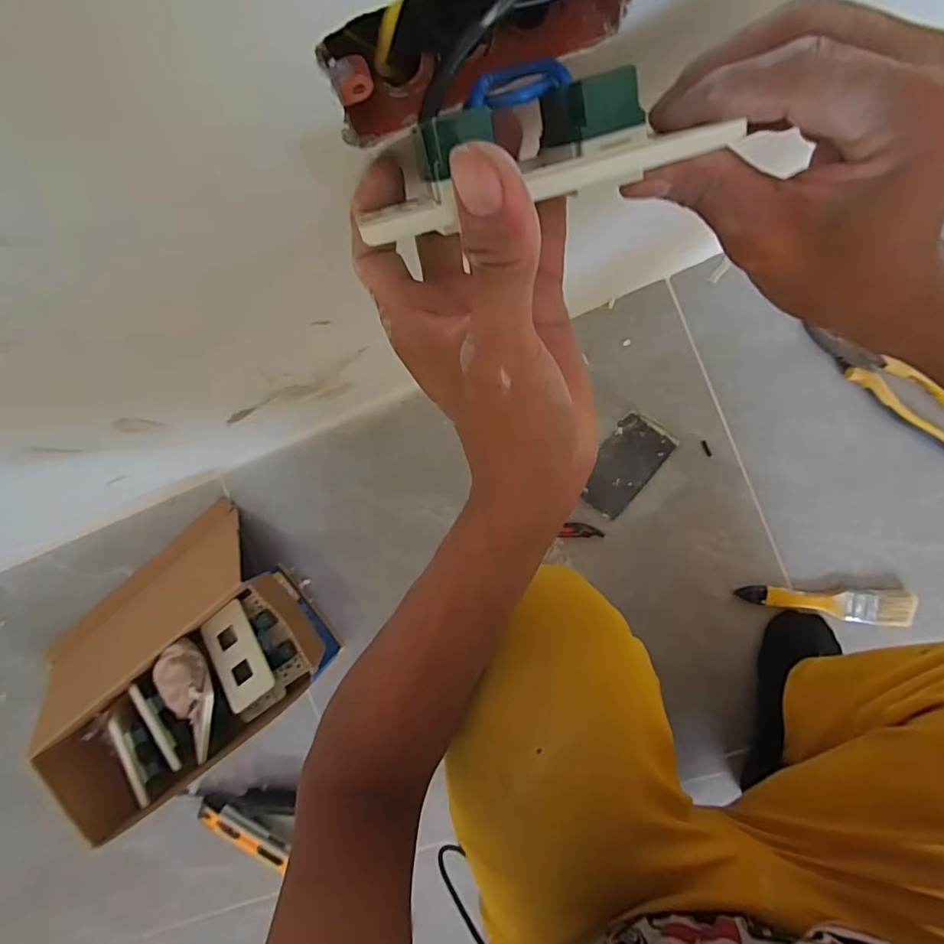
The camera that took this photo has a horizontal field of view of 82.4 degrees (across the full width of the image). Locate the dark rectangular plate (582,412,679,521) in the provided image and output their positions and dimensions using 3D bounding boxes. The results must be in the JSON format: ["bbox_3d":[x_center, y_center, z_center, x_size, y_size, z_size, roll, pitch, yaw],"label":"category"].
[{"bbox_3d":[0.179,-0.008,0.637,0.066,0.006,0.121,39,97,3],"label":"dark rectangular plate"}]

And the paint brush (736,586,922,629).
[{"bbox_3d":[0.402,0.151,0.615,0.181,0.015,0.038,1,94,7],"label":"paint brush"}]

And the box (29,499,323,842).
[{"bbox_3d":[-0.389,0.250,0.686,0.398,0.099,0.250,-41,88,8],"label":"box"}]

